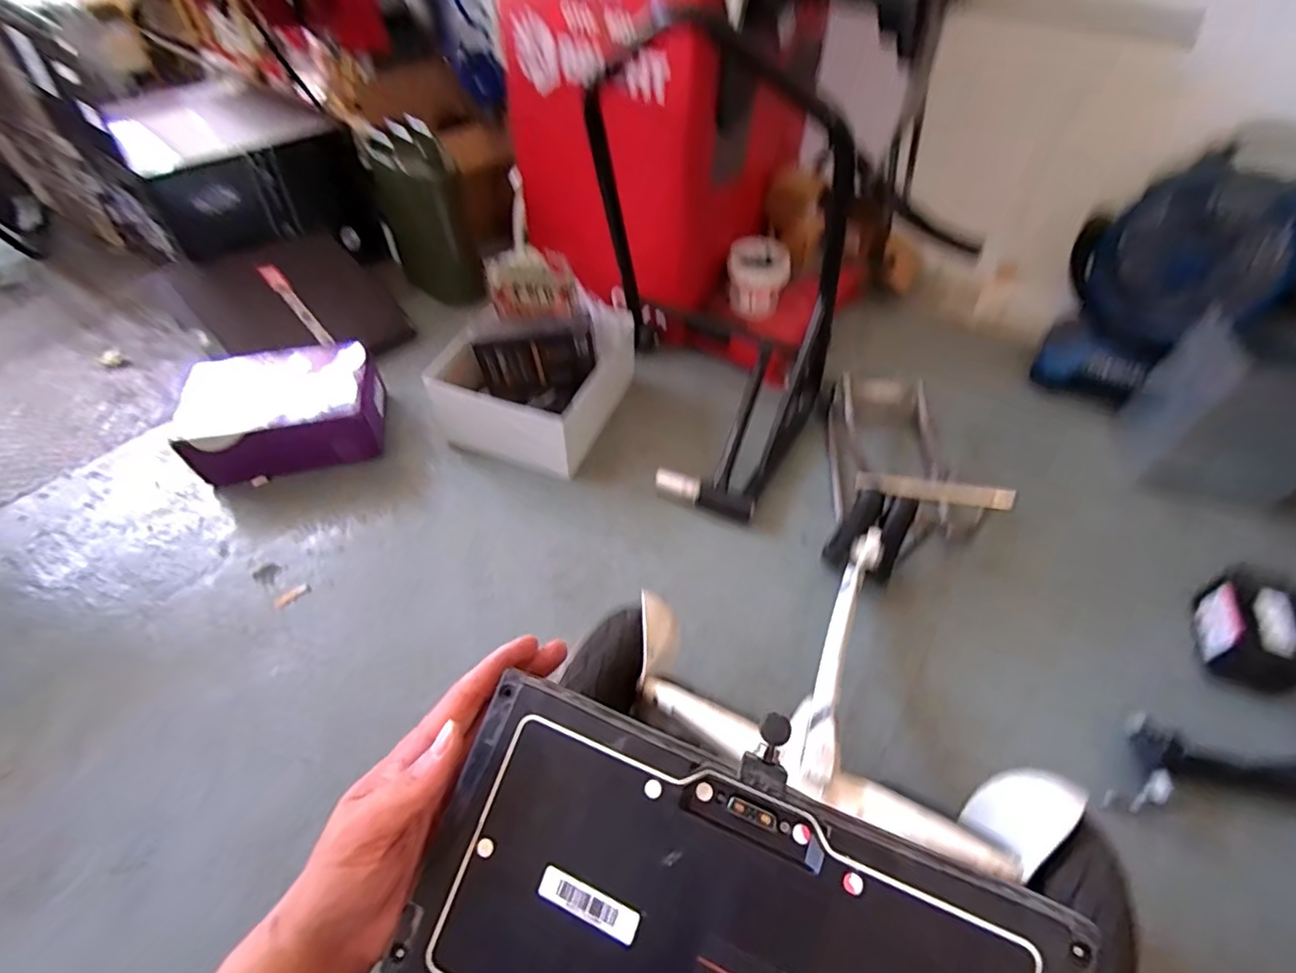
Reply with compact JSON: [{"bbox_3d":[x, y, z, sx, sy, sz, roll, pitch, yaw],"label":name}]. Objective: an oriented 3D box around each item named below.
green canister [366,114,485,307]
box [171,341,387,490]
[{"bbox_3d":[-0.551,-0.660,1.392,0.184,0.361,0.188,-21,53,-15],"label":"green canister"},{"bbox_3d":[-0.709,-0.135,1.082,0.347,0.150,0.220,-9,51,-11],"label":"box"}]

